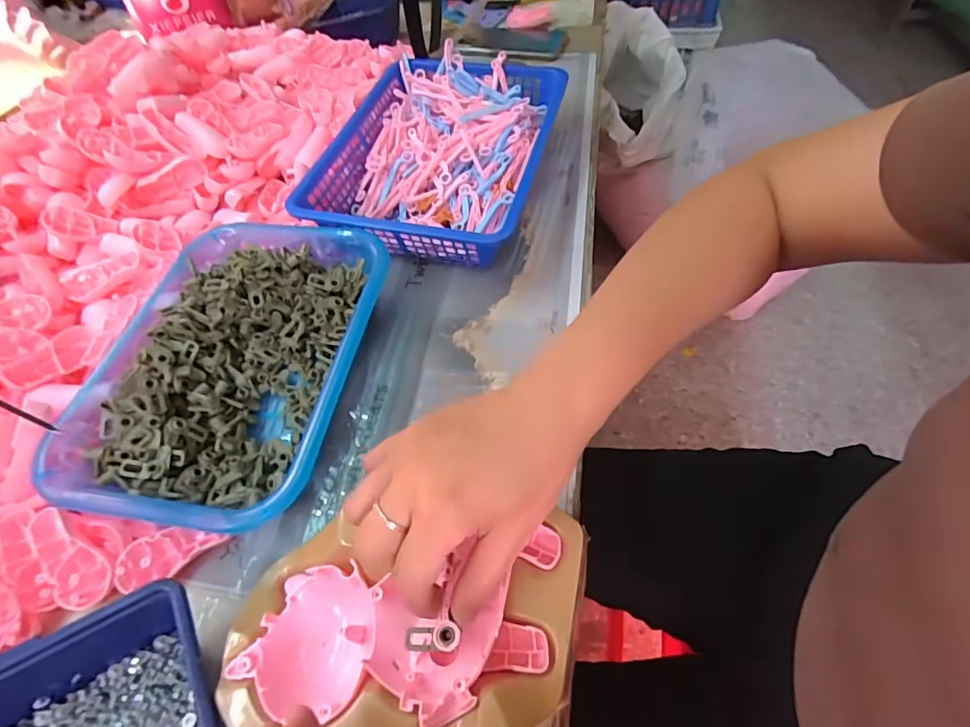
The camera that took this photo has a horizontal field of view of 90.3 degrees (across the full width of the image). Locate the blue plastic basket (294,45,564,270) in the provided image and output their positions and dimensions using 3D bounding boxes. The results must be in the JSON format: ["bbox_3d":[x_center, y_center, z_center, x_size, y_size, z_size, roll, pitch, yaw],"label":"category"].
[{"bbox_3d":[-0.047,-0.213,0.504,0.211,0.071,0.282,12,57,12],"label":"blue plastic basket"}]

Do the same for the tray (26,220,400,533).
[{"bbox_3d":[-0.194,-0.006,0.374,0.196,0.054,0.263,7,56,9],"label":"tray"}]

